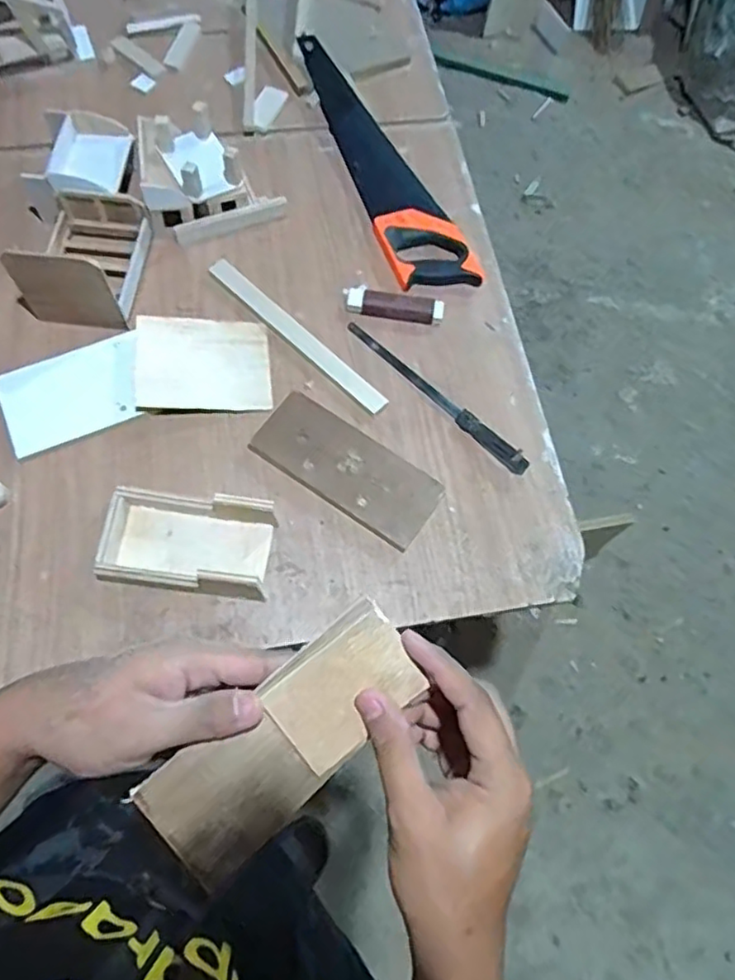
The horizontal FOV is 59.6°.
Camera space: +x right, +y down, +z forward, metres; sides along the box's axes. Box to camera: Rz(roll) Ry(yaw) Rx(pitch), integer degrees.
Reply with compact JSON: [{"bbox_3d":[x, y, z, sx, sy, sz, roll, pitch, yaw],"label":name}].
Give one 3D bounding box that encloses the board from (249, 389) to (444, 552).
[{"bbox_3d":[-0.026,-0.029,0.782,0.227,0.013,0.093,33,69,9],"label":"board"}]

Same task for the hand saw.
[{"bbox_3d":[0.010,-0.510,0.984,0.116,0.025,0.523,-20,71,-13],"label":"hand saw"}]

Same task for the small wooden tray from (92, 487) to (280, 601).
[{"bbox_3d":[-0.205,0.057,0.722,0.186,0.063,0.103,8,68,-2],"label":"small wooden tray"}]

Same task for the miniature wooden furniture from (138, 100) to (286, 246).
[{"bbox_3d":[-0.236,-0.450,0.908,0.184,0.091,0.158,-25,73,-14],"label":"miniature wooden furniture"}]

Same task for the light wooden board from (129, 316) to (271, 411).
[{"bbox_3d":[-0.213,-0.163,0.827,0.168,0.010,0.129,1,70,-12],"label":"light wooden board"}]

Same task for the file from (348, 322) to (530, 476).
[{"bbox_3d":[0.090,-0.126,0.839,0.300,0.018,0.023,43,71,13],"label":"file"}]

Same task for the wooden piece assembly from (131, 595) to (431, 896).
[{"bbox_3d":[-0.041,0.129,0.330,0.152,0.008,0.061,-40,91,-4],"label":"wooden piece assembly"}]

